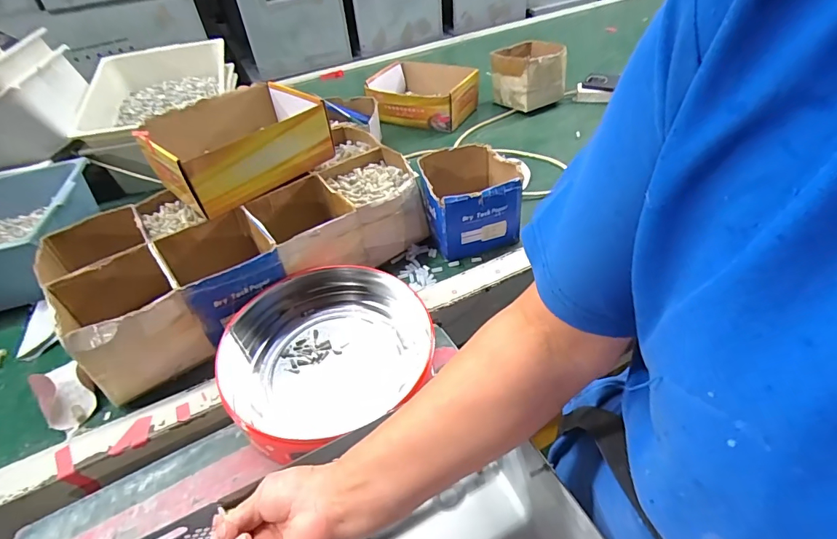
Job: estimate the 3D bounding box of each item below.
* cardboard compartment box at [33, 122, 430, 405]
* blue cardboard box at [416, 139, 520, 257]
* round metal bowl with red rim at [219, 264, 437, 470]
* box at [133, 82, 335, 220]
[{"bbox_3d":[-0.250,-0.054,0.674,0.501,0.117,0.266,-30,47,-23],"label":"cardboard compartment box"},{"bbox_3d":[0.083,-0.110,0.706,0.144,0.114,0.136,-12,42,-6],"label":"blue cardboard box"},{"bbox_3d":[-0.126,0.081,0.558,0.249,0.067,0.226,-29,47,-23],"label":"round metal bowl with red rim"},{"bbox_3d":[-0.275,-0.194,0.692,0.248,0.103,0.182,-34,49,-27],"label":"box"}]

